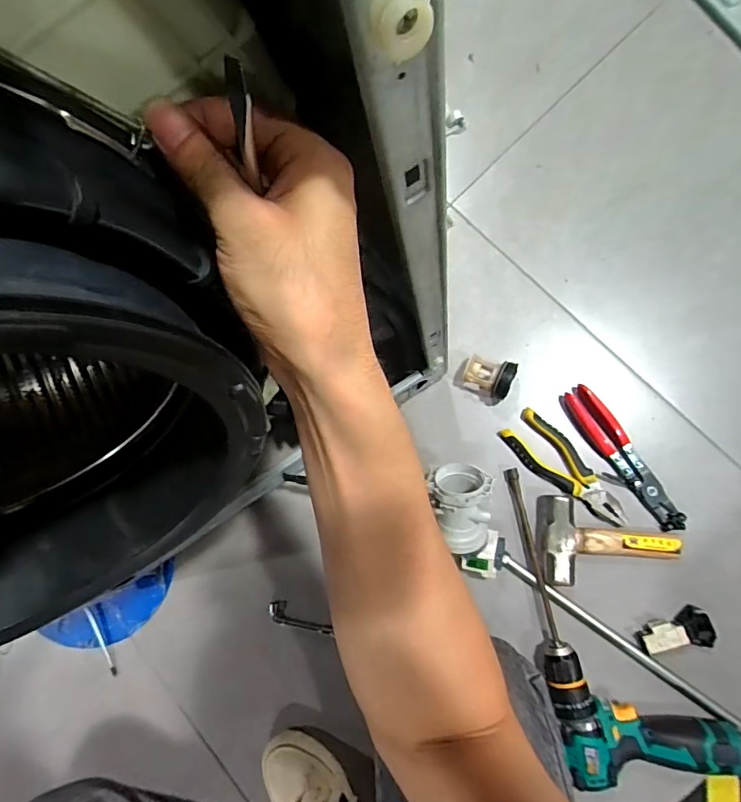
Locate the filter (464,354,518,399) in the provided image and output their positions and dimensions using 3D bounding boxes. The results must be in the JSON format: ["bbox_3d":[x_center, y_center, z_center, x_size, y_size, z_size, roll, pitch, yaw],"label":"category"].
[{"bbox_3d":[0.167,-0.034,0.681,0.067,0.040,0.049,17,85,10],"label":"filter"}]

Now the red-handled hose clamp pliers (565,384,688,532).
[{"bbox_3d":[0.342,0.076,0.652,0.038,0.021,0.218,-35,79,2],"label":"red-handled hose clamp pliers"}]

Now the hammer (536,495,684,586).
[{"bbox_3d":[0.308,0.178,0.639,0.172,0.039,0.114,-5,82,7],"label":"hammer"}]

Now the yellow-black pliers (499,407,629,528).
[{"bbox_3d":[0.260,0.099,0.662,0.064,0.023,0.187,-39,79,2],"label":"yellow-black pliers"}]

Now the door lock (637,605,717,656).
[{"bbox_3d":[0.384,0.289,0.617,0.087,0.030,0.052,-9,81,7],"label":"door lock"}]

